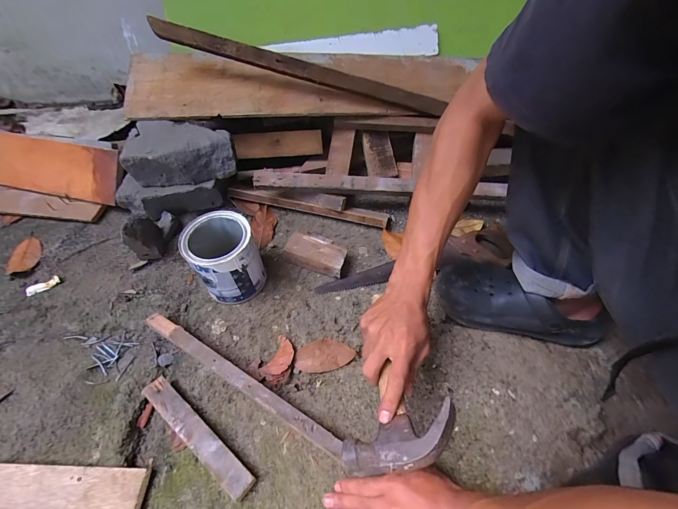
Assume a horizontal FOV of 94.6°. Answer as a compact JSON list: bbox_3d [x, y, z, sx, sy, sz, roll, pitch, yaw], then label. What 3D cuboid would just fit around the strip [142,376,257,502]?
[{"bbox_3d":[-0.197,0.248,0.434,0.206,0.026,0.033,32,60,20],"label":"strip"}]

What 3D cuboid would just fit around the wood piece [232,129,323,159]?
[{"bbox_3d":[-0.140,-0.254,0.720,0.198,0.055,0.015,-5,24,-5],"label":"wood piece"}]

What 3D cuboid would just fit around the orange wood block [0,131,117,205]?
[{"bbox_3d":[-0.632,-0.190,0.667,0.346,0.115,0.025,10,12,5],"label":"orange wood block"}]

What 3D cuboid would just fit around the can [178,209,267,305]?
[{"bbox_3d":[-0.194,0.009,0.543,0.103,0.135,0.108,1,54,-1],"label":"can"}]

